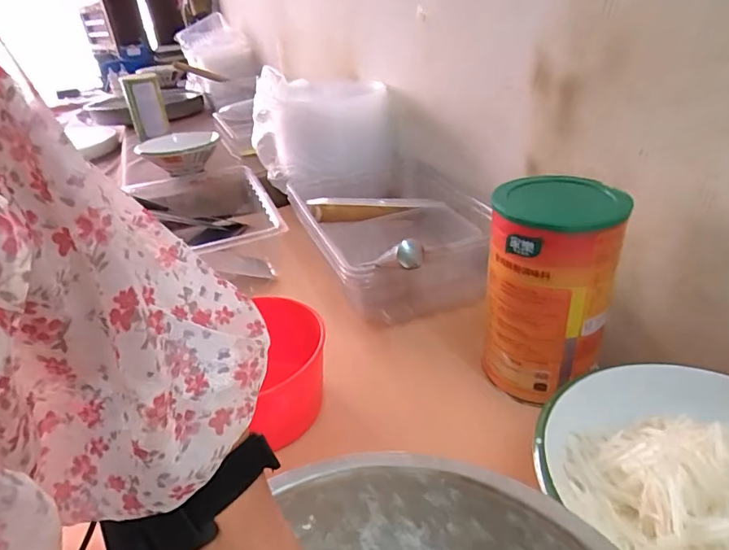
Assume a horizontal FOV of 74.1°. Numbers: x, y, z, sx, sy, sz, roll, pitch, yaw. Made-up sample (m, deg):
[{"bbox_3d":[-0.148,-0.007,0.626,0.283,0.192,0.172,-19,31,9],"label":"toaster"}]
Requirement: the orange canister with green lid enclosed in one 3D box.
[{"bbox_3d":[0.198,0.011,0.523,0.121,0.212,0.135,12,37,25],"label":"orange canister with green lid"}]

